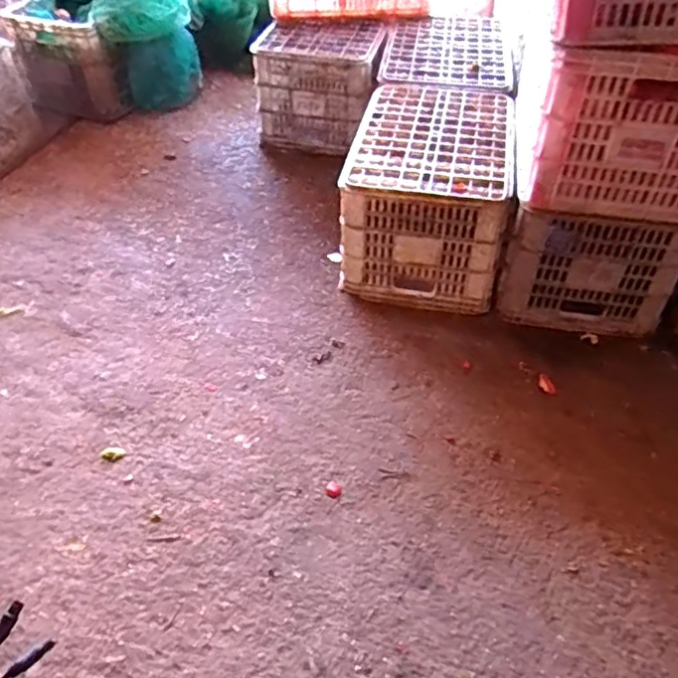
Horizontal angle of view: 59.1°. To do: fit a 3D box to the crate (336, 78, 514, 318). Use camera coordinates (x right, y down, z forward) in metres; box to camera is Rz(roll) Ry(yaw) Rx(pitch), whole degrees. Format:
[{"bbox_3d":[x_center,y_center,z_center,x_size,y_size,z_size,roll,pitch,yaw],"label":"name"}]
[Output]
[{"bbox_3d":[0.210,-0.351,1.427,0.343,0.290,0.504,8,47,6],"label":"crate"}]

